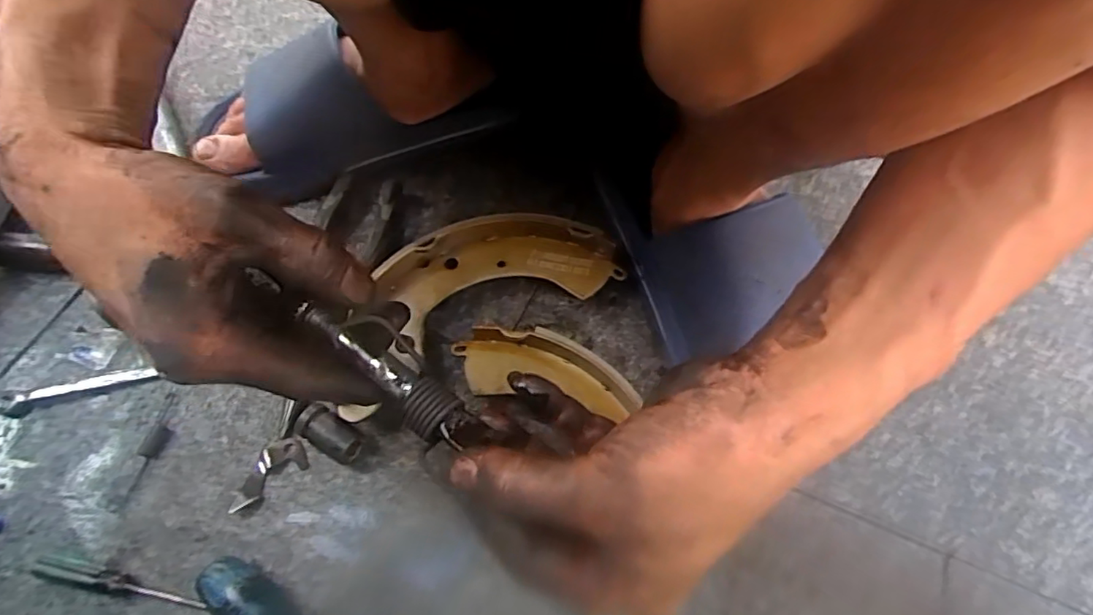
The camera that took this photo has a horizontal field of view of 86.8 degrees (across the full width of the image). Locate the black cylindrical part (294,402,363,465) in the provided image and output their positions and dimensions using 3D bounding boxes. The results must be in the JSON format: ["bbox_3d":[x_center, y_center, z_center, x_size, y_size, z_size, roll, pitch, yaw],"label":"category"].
[{"bbox_3d":[-0.136,0.079,0.362,0.038,0.026,0.023,30,67,15],"label":"black cylindrical part"}]

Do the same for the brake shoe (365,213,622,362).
[{"bbox_3d":[-0.037,-0.025,0.415,0.162,0.044,0.075,-17,64,-8],"label":"brake shoe"}]

